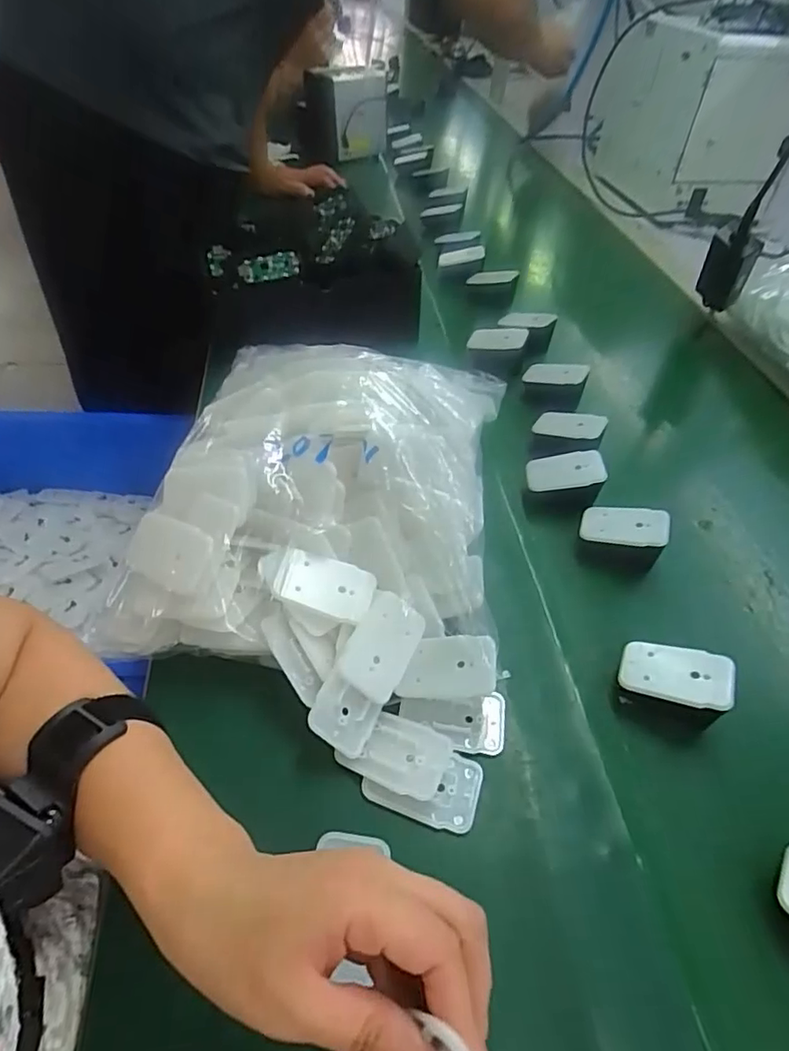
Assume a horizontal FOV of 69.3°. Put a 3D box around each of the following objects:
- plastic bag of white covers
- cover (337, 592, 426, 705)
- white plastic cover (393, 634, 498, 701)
[{"bbox_3d":[-0.052,-0.041,0.465,0.260,0.114,0.321,6,47,3],"label":"plastic bag of white covers"},{"bbox_3d":[-0.008,0.080,0.383,0.043,0.005,0.067,32,66,-6],"label":"cover"},{"bbox_3d":[0.035,0.094,0.381,0.064,0.007,0.041,-9,54,18],"label":"white plastic cover"}]

